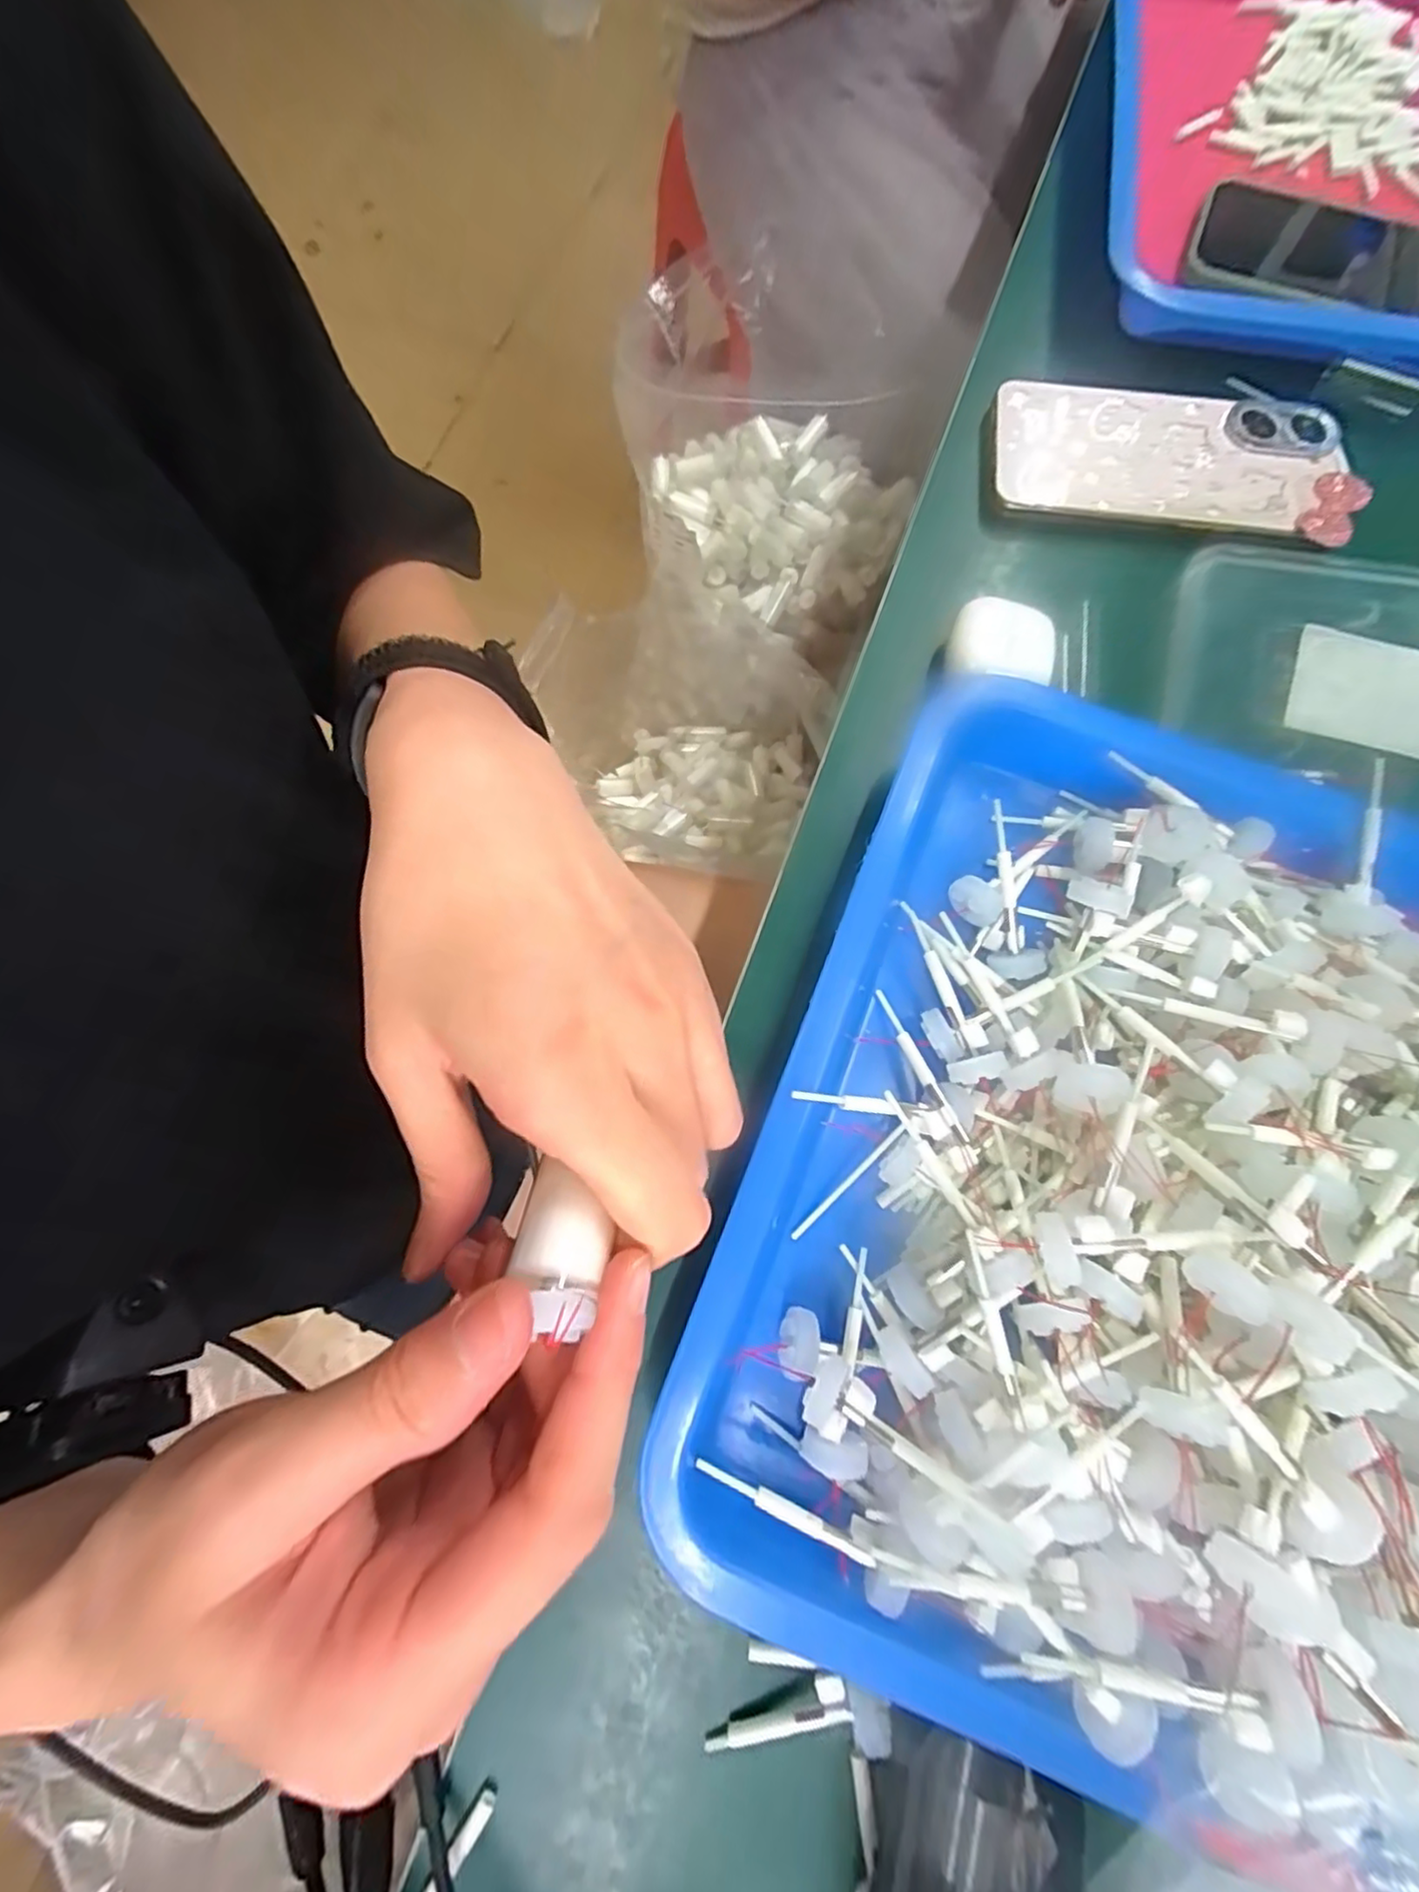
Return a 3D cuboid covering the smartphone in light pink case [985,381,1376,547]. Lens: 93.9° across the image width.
[{"bbox_3d":[0.220,-0.233,0.321,0.167,0.011,0.078,7,77,1],"label":"smartphone in light pink case"}]

